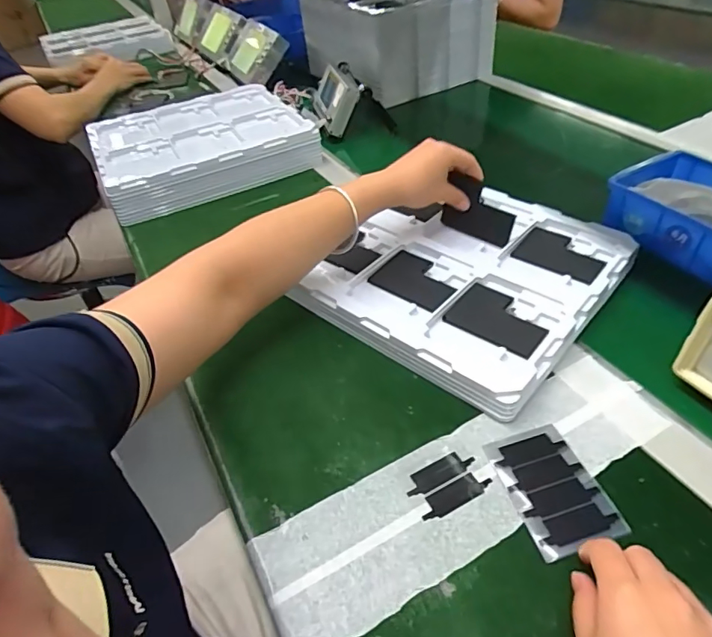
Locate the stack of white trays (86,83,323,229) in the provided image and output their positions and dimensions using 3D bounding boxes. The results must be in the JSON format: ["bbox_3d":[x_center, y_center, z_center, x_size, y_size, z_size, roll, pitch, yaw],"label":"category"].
[{"bbox_3d":[-0.265,-0.299,0.831,0.330,0.070,0.294,-24,46,-18],"label":"stack of white trays"}]

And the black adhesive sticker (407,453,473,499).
[{"bbox_3d":[0.066,0.123,0.382,0.059,0.004,0.019,-23,44,-17],"label":"black adhesive sticker"}]

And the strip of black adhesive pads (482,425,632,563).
[{"bbox_3d":[0.147,0.126,0.364,0.065,0.004,0.094,-15,43,-8],"label":"strip of black adhesive pads"}]

